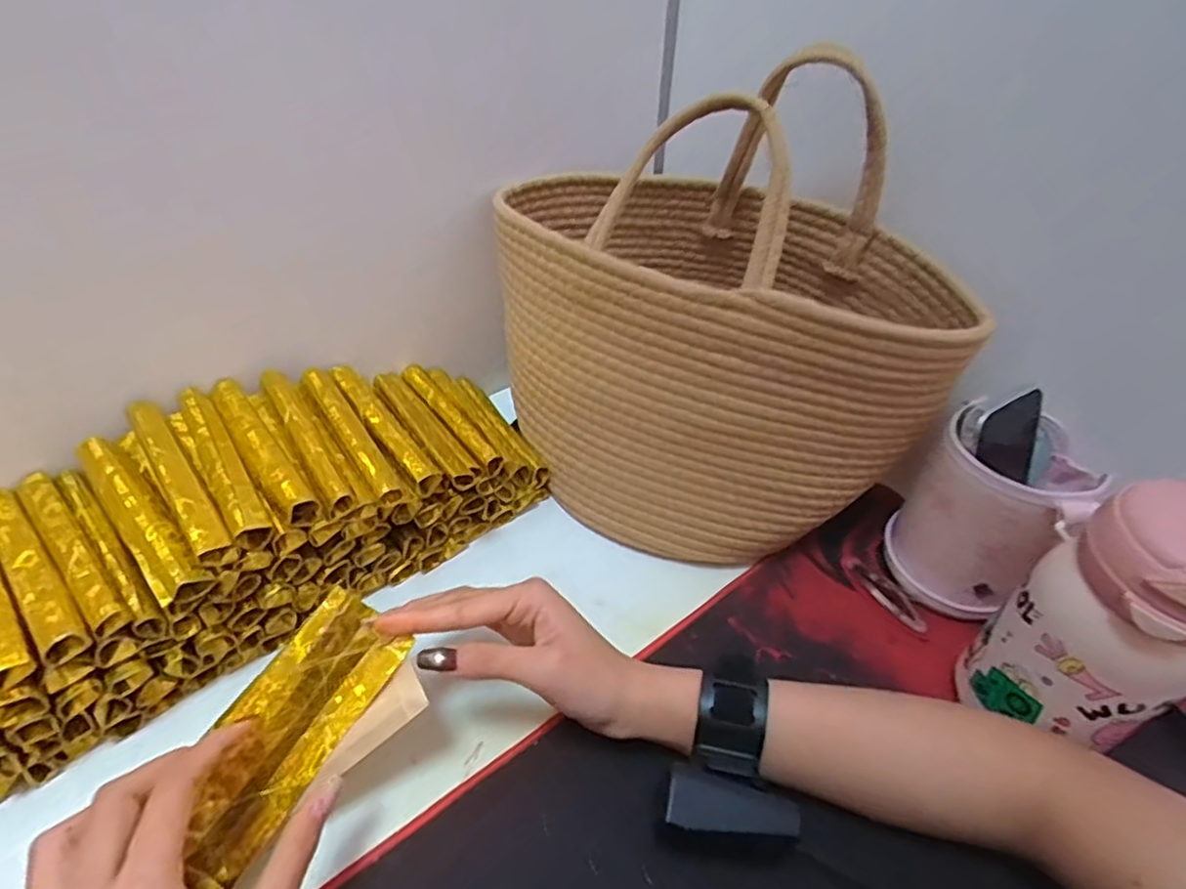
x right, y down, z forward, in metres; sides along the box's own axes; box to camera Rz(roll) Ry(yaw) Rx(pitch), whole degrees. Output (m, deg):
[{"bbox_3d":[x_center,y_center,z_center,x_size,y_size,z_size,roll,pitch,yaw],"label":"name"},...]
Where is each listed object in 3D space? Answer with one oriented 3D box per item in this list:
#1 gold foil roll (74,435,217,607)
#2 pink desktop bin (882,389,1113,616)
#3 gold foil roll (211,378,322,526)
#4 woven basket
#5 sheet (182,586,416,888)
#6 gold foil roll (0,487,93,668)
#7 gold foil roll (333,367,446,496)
[{"bbox_3d":[-0.252,0.039,0.374,0.120,0.023,0.025,36,51,28],"label":"gold foil roll"},{"bbox_3d":[0.268,0.041,0.460,0.091,0.129,0.097,33,49,25],"label":"pink desktop bin"},{"bbox_3d":[-0.202,0.001,0.411,0.021,0.016,0.126,-26,52,-29],"label":"gold foil roll"},{"bbox_3d":[0.081,-0.085,0.490,0.267,0.241,0.259,-7,45,-13],"label":"woven basket"},{"bbox_3d":[-0.153,0.142,0.332,0.053,0.007,0.142,39,78,-14],"label":"sheet"},{"bbox_3d":[-0.301,0.064,0.361,0.020,0.014,0.131,-31,55,-33],"label":"gold foil roll"},{"bbox_3d":[-0.143,-0.013,0.461,0.018,0.017,0.131,-27,53,-30],"label":"gold foil roll"}]

